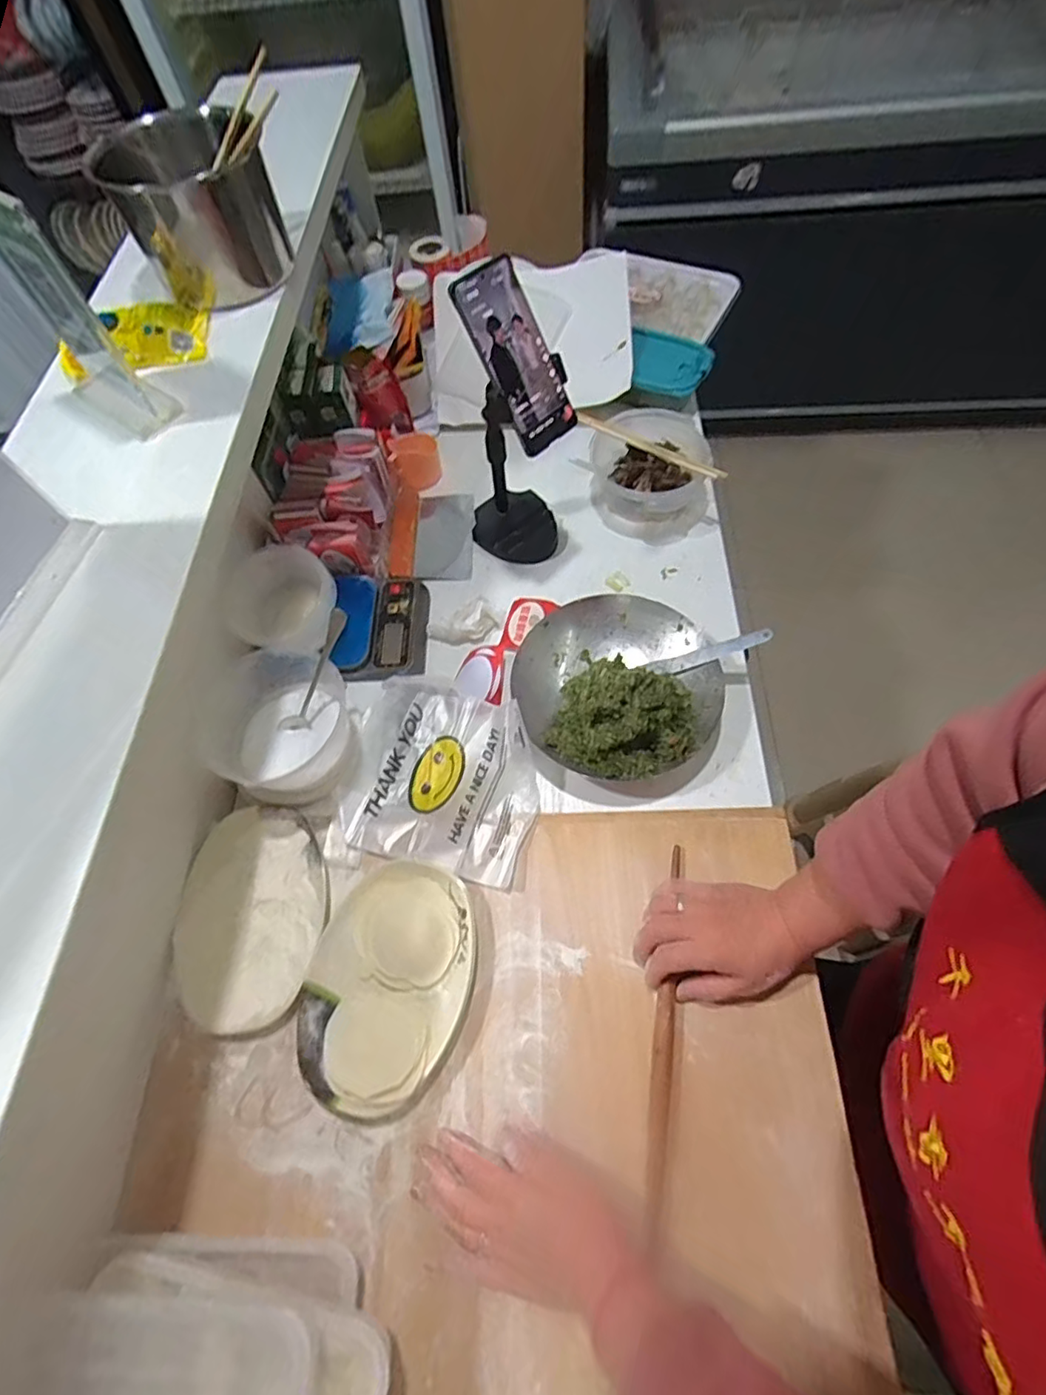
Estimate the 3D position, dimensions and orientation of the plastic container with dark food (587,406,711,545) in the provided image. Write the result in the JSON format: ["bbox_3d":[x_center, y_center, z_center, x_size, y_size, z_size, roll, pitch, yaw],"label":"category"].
[{"bbox_3d":[0.171,-0.295,0.782,0.154,0.072,0.165,-2,63,4],"label":"plastic container with dark food"}]

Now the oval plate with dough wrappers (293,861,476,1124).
[{"bbox_3d":[-0.118,0.248,0.517,0.139,0.032,0.196,10,64,10],"label":"oval plate with dough wrappers"}]

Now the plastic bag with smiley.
[{"bbox_3d":[-0.080,0.078,0.620,0.199,0.034,0.194,18,59,9],"label":"plastic bag with smiley"}]

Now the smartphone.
[{"bbox_3d":[-0.005,-0.324,0.566,0.076,0.162,0.016,-42,31,-18],"label":"smartphone"}]

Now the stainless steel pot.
[{"bbox_3d":[-0.304,-0.465,0.559,0.115,0.113,0.140,17,66,13],"label":"stainless steel pot"}]

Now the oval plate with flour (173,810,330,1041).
[{"bbox_3d":[-0.258,0.204,0.559,0.138,0.019,0.200,-11,62,-1],"label":"oval plate with flour"}]

